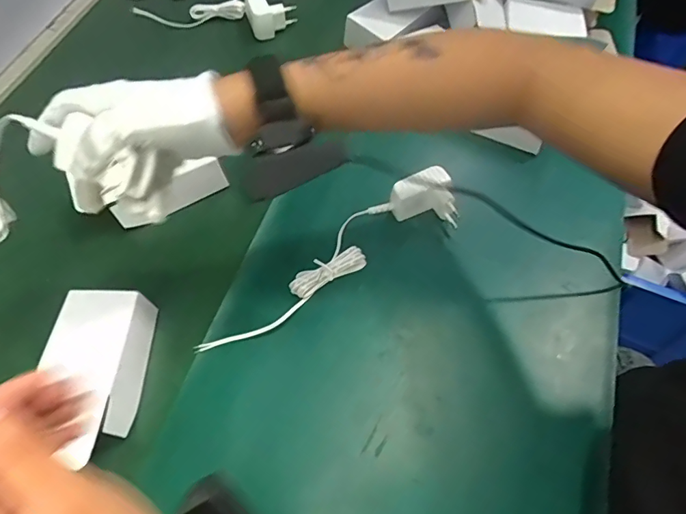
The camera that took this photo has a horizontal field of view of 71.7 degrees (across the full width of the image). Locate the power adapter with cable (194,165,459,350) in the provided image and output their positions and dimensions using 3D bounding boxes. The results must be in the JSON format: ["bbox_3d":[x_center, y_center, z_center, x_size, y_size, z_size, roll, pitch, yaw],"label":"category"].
[{"bbox_3d":[-0.010,-0.003,0.443,0.266,0.040,0.059,-27,63,-13],"label":"power adapter with cable"}]

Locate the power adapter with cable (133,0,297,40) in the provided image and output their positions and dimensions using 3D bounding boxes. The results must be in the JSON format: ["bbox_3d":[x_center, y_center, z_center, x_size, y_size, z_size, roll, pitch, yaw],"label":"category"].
[{"bbox_3d":[-0.171,-0.338,0.650,0.214,0.035,0.061,7,60,6],"label":"power adapter with cable"}]

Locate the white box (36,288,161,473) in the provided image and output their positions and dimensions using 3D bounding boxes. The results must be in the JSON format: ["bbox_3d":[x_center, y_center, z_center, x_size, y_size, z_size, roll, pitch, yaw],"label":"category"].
[{"bbox_3d":[-0.208,0.098,0.395,0.072,0.041,0.136,-2,62,3],"label":"white box"}]

